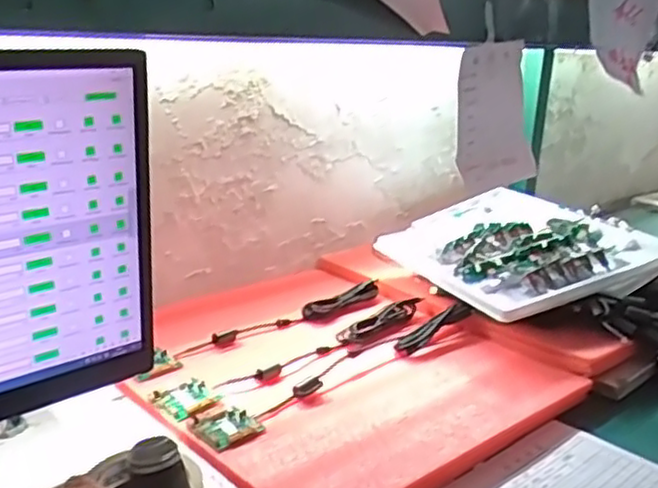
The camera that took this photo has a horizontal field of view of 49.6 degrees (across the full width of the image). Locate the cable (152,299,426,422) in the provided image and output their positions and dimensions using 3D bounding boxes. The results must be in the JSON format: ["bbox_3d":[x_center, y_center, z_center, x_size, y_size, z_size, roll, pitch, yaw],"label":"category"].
[{"bbox_3d":[-0.024,0.126,0.882,0.409,0.022,0.064,-14,23,-42],"label":"cable"}]

